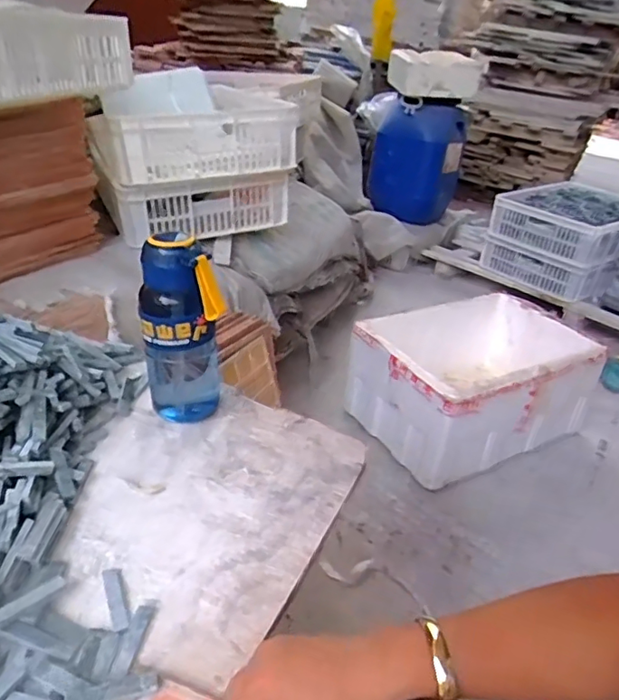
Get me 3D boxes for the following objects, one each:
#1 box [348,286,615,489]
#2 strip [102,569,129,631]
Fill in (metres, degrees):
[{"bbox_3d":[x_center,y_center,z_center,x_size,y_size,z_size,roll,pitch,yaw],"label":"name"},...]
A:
[{"bbox_3d":[0.415,0.071,1.390,0.564,0.261,0.364,-13,35,-28],"label":"box"},{"bbox_3d":[-0.163,0.208,0.472,0.015,0.004,0.061,-10,34,-24],"label":"strip"}]

